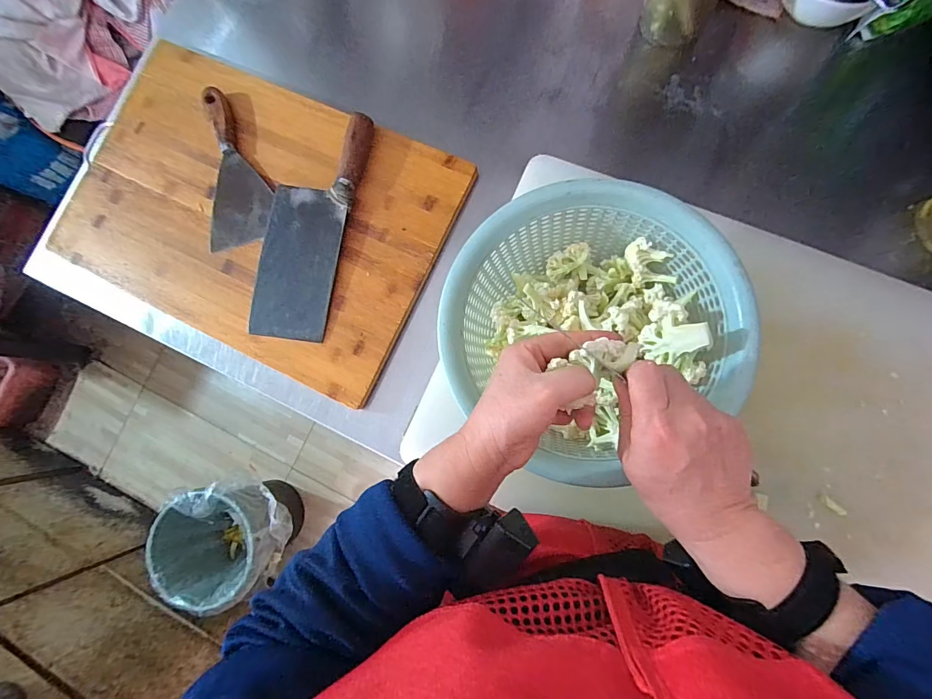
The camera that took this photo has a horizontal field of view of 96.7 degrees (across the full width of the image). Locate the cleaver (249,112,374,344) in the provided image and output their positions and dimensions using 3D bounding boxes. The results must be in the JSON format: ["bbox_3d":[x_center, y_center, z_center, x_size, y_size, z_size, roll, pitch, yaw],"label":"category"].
[{"bbox_3d":[-0.200,-0.154,0.514,0.104,0.030,0.280,12,85,7],"label":"cleaver"}]

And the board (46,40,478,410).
[{"bbox_3d":[-0.275,-0.182,0.538,0.491,0.019,0.329,25,86,8],"label":"board"}]

